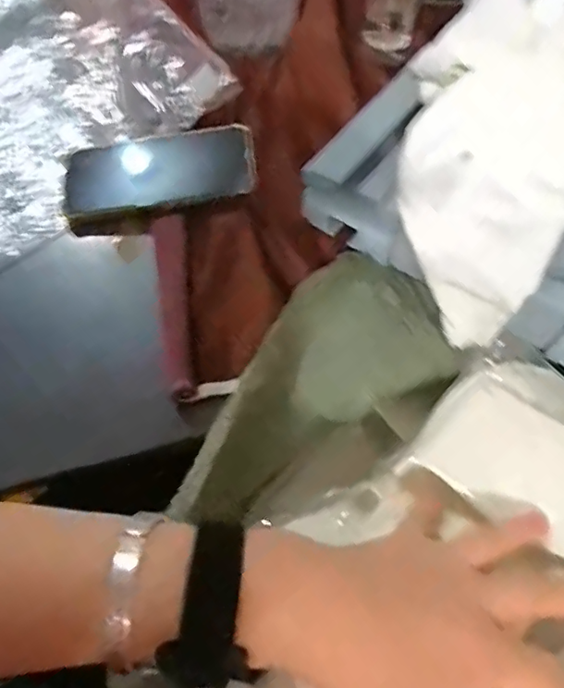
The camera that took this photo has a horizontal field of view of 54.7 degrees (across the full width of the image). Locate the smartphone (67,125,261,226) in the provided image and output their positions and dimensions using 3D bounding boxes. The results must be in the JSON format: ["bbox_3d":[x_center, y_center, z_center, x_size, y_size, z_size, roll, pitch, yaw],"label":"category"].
[{"bbox_3d":[-0.104,-0.146,0.464,0.162,0.015,0.088,-10,62,-6],"label":"smartphone"}]

